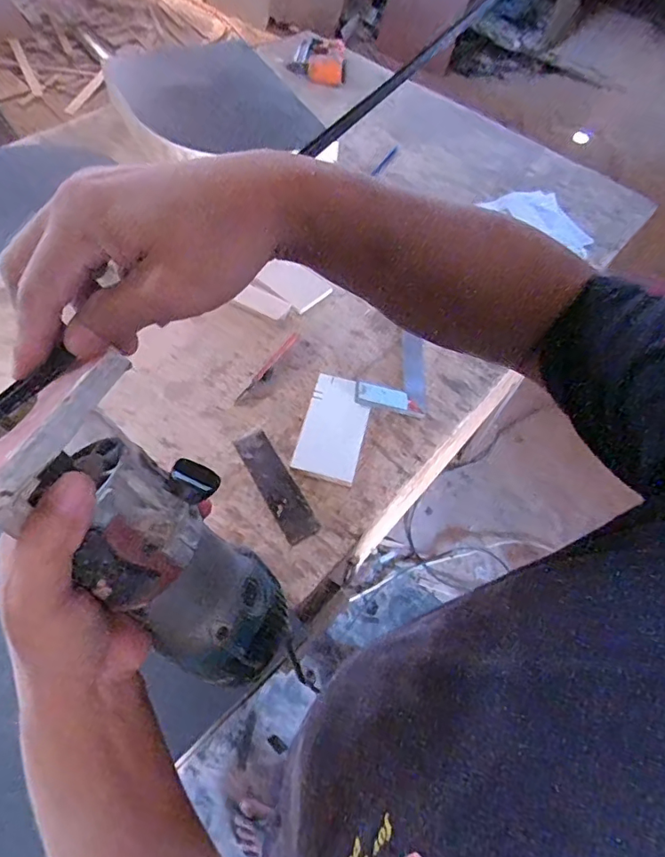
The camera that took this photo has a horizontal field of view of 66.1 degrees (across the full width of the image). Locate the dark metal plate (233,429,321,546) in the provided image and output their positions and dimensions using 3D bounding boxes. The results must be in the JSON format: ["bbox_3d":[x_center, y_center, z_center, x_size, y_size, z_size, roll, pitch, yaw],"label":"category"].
[{"bbox_3d":[-0.089,0.082,0.787,0.053,0.004,0.196,-25,63,-19],"label":"dark metal plate"}]

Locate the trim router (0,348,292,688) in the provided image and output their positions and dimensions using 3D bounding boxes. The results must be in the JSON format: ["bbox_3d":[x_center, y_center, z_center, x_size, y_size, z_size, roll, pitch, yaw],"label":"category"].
[{"bbox_3d":[-0.098,0.064,0.280,0.077,0.202,0.087,8,50,41],"label":"trim router"}]

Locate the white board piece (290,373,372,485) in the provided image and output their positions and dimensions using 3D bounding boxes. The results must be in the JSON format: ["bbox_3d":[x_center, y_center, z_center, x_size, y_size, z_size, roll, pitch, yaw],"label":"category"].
[{"bbox_3d":[0.005,-0.005,0.841,0.101,0.015,0.183,15,63,3],"label":"white board piece"}]

